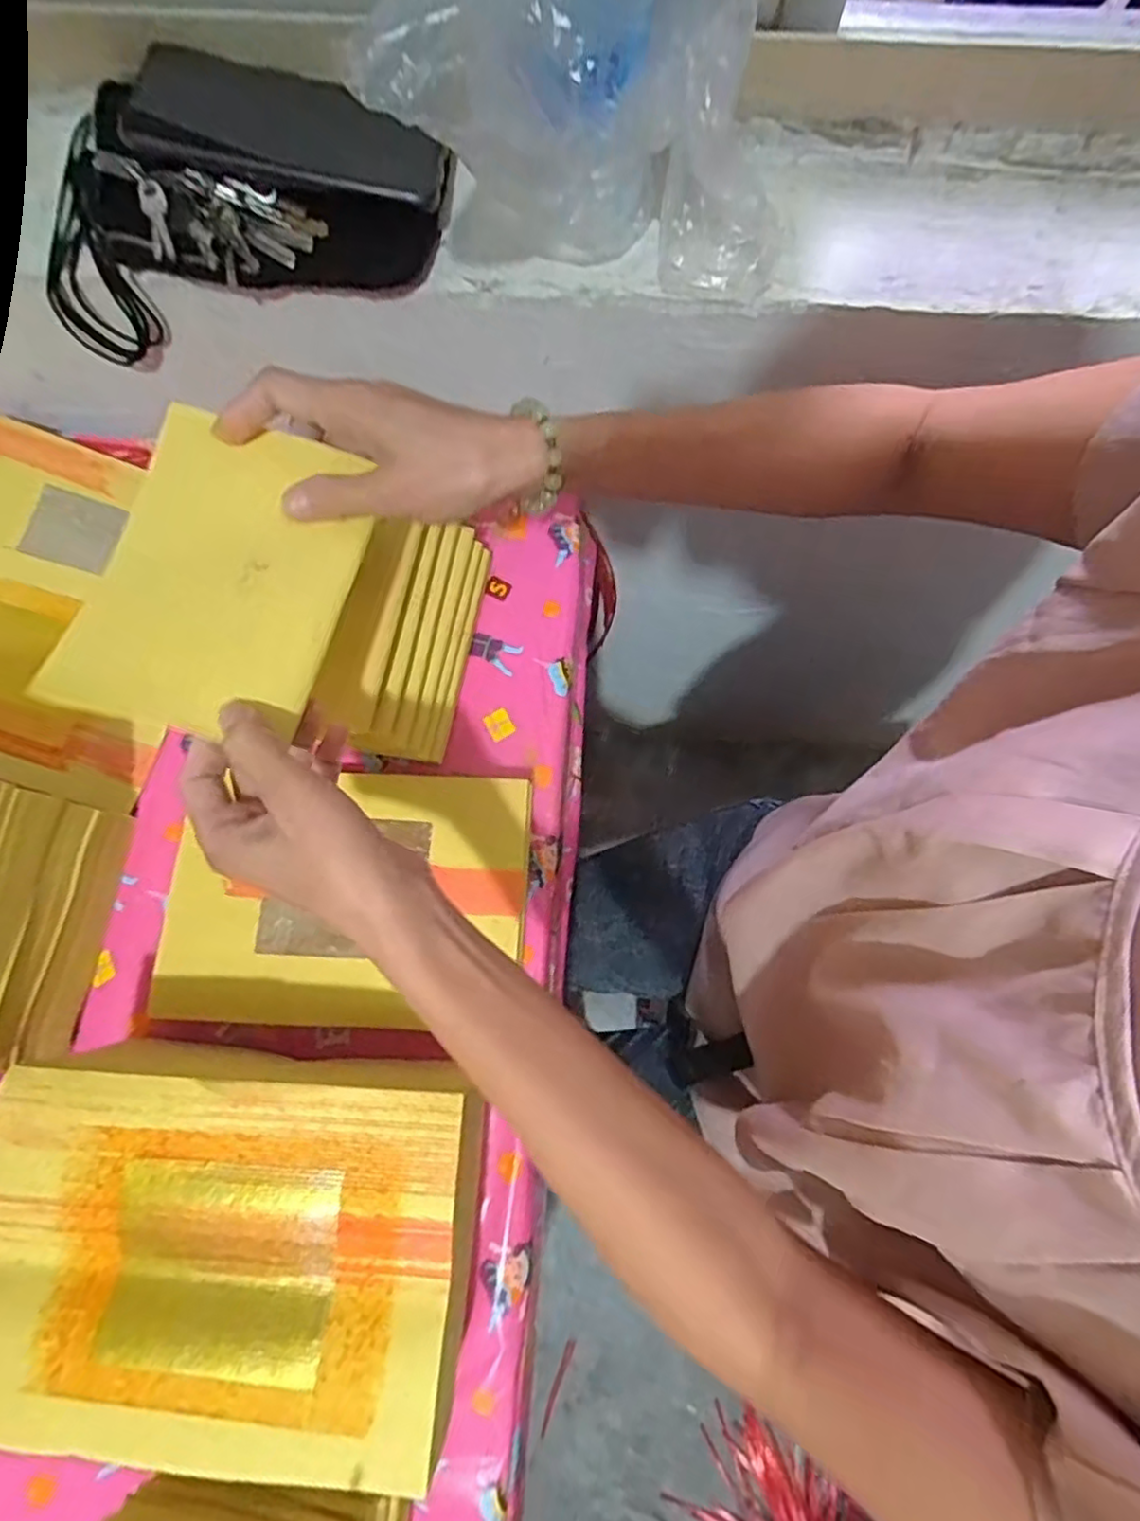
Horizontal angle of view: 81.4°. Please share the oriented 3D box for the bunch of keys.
[{"bbox_3d":[-0.207,-0.311,0.386,0.115,0.026,0.049,8,76,-11],"label":"bunch of keys"}]

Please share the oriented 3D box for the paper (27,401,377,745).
[{"bbox_3d":[-0.166,-0.089,0.317,0.113,0.014,0.155,15,73,0],"label":"paper"}]

